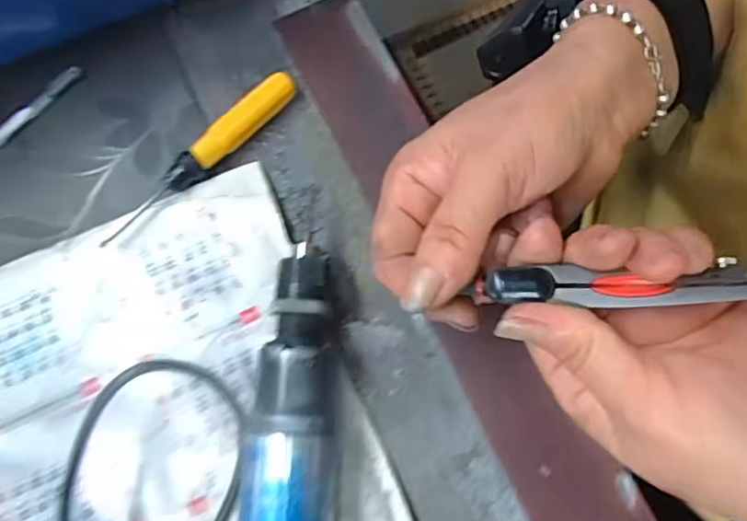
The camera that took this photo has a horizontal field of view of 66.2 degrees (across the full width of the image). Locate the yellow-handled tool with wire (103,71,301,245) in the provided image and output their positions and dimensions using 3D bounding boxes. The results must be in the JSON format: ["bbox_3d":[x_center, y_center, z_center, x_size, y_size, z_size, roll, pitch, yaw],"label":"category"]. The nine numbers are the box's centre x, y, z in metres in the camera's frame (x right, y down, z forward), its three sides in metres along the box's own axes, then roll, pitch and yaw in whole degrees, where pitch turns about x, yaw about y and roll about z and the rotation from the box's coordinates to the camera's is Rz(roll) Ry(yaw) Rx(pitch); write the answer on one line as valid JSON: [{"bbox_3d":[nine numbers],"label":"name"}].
[{"bbox_3d":[-0.088,-0.052,0.293,0.013,0.016,0.123,43,81,10],"label":"yellow-handled tool with wire"}]

